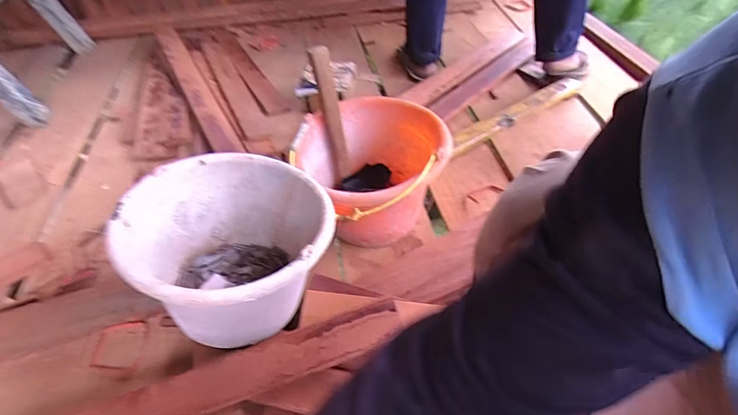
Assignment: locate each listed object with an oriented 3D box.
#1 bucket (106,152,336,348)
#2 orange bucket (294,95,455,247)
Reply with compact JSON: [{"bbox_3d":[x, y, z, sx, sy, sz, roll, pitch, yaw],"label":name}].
[{"bbox_3d":[-0.185,0.065,0.595,0.266,0.198,0.263,-1,44,1],"label":"bucket"},{"bbox_3d":[0.012,-0.053,0.779,0.263,0.206,0.258,-1,44,1],"label":"orange bucket"}]

